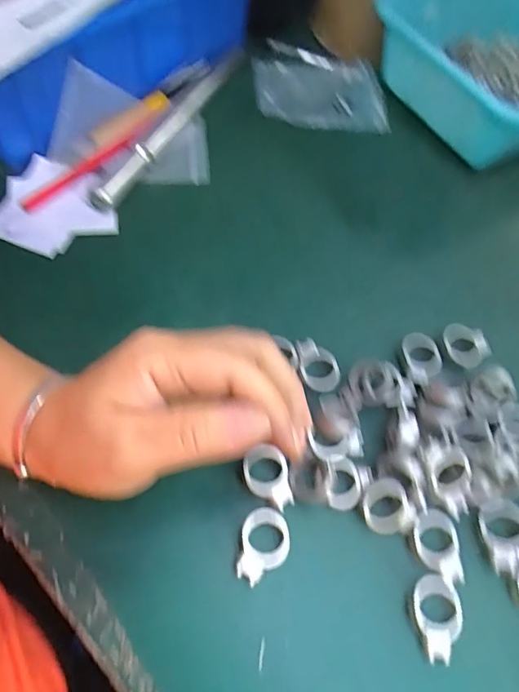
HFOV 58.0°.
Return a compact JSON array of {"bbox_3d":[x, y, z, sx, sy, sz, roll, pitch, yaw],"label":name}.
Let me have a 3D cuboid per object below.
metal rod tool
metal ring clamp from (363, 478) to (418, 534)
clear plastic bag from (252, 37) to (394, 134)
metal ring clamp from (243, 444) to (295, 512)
[{"bbox_3d":[-0.072,-0.192,0.398,0.013,0.017,0.216,27,61,9],"label":"metal rod tool"},{"bbox_3d":[0.070,0.090,0.260,0.026,0.009,0.032,-33,99,0],"label":"metal ring clamp"},{"bbox_3d":[0.059,-0.244,0.436,0.126,0.017,0.105,9,60,-1],"label":"clear plastic bag"},{"bbox_3d":[0.005,0.074,0.262,0.025,0.004,0.034,-12,63,-12],"label":"metal ring clamp"}]

